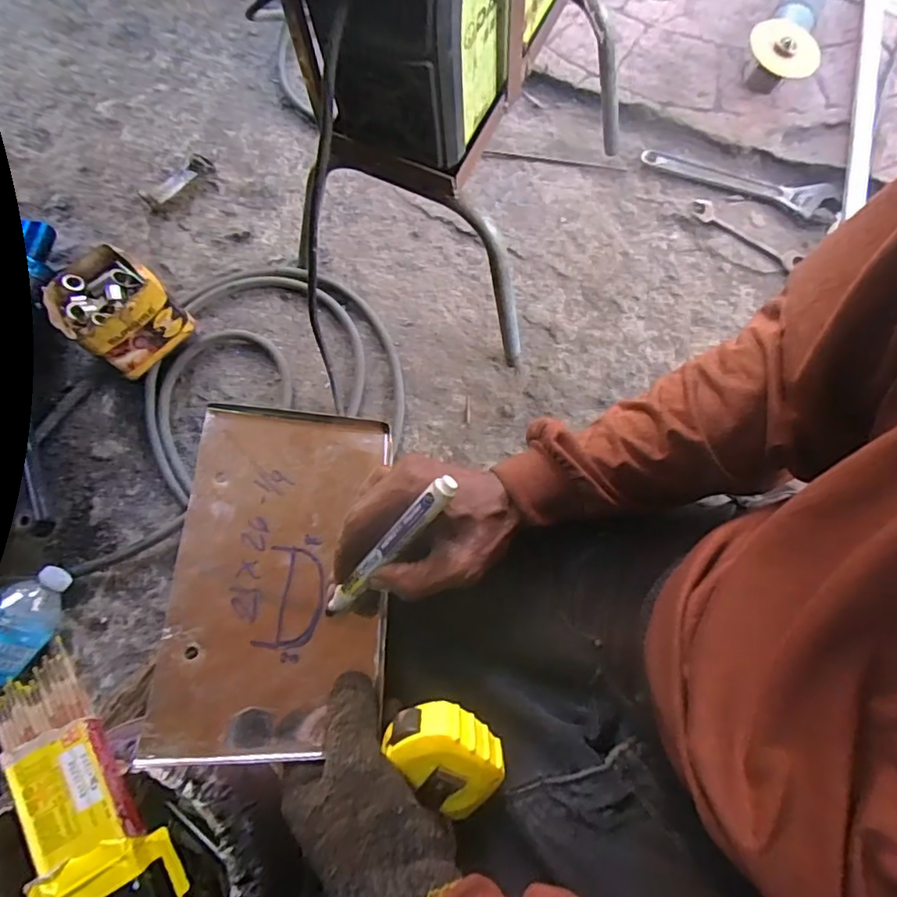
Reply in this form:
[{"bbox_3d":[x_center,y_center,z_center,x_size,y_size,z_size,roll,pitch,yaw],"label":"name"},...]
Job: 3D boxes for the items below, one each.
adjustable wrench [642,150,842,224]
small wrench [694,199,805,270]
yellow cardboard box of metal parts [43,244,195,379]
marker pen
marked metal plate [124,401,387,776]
[{"bbox_3d":[0.427,-0.394,0.809,0.283,0.010,0.056,19,75,5],"label":"adjustable wrench"},{"bbox_3d":[0.425,-0.307,0.786,0.162,0.006,0.036,33,77,9],"label":"small wrench"},{"bbox_3d":[-0.413,-0.171,0.691,0.147,0.102,0.118,36,77,10],"label":"yellow cardboard box of metal parts"},{"bbox_3d":[-0.041,0.068,0.346,0.013,0.010,0.130,46,112,10],"label":"marker pen"},{"bbox_3d":[-0.113,0.079,0.381,0.137,0.010,0.235,6,61,-14],"label":"marked metal plate"}]

